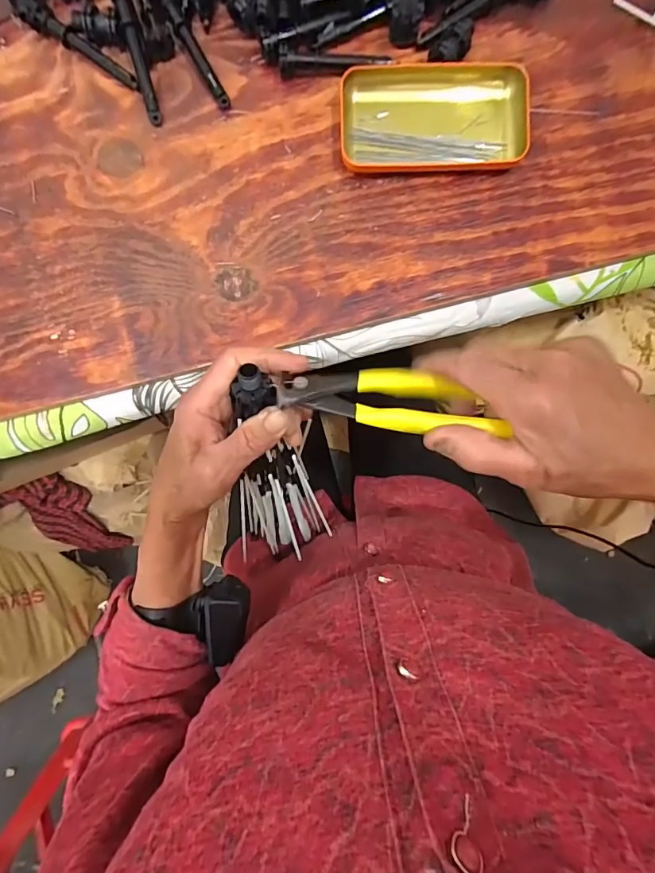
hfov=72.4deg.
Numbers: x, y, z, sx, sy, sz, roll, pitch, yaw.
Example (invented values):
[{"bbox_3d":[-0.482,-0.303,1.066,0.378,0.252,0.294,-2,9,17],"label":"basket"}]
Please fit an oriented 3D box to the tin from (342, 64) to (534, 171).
[{"bbox_3d":[0.082,-0.251,0.350,0.141,0.019,0.078,0,89,1],"label":"tin"}]

